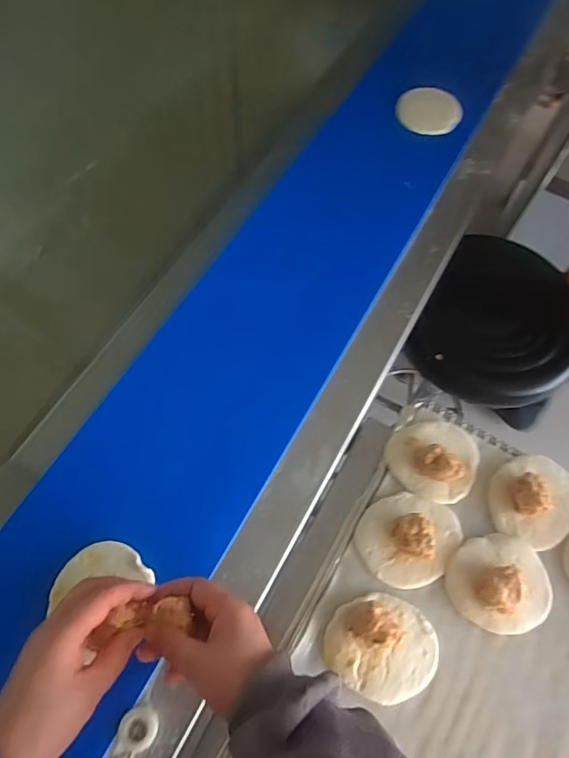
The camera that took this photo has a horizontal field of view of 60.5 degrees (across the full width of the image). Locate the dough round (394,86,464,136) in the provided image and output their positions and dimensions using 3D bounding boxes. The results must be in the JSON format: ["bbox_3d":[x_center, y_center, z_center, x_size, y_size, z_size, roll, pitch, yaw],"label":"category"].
[{"bbox_3d":[0.220,-0.408,0.739,0.097,0.020,0.097,0,65,-1],"label":"dough round"}]

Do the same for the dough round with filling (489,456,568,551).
[{"bbox_3d":[0.267,0.121,0.509,0.102,0.029,0.085,-39,72,-18],"label":"dough round with filling"}]

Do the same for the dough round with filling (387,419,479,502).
[{"bbox_3d":[0.165,0.083,0.522,0.098,0.031,0.089,2,65,0],"label":"dough round with filling"}]

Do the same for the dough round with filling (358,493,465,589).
[{"bbox_3d":[0.130,0.157,0.489,0.105,0.031,0.087,-19,67,-10],"label":"dough round with filling"}]

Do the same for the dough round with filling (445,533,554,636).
[{"bbox_3d":[0.214,0.197,0.472,0.101,0.039,0.087,0,65,-1],"label":"dough round with filling"}]

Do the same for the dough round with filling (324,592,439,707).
[{"bbox_3d":[0.091,0.245,0.446,0.101,0.034,0.084,22,66,9],"label":"dough round with filling"}]

